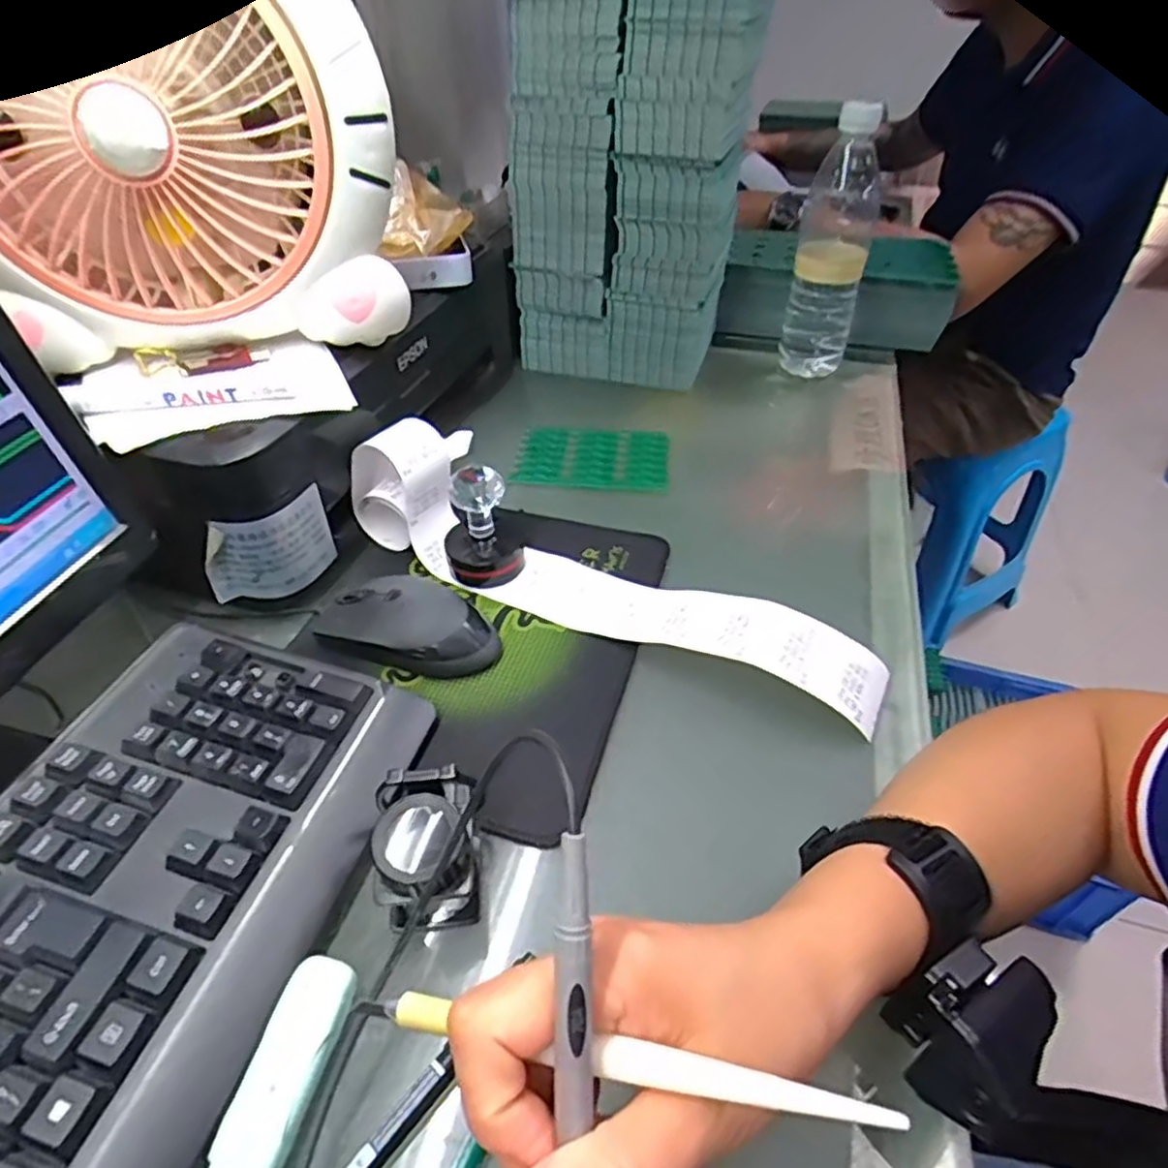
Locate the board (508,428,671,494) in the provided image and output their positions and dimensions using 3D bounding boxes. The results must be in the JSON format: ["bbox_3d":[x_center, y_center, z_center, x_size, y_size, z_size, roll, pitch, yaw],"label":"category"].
[{"bbox_3d":[0.008,-0.106,0.590,0.126,0.007,0.077,5,45,7],"label":"board"}]

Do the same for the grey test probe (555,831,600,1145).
[{"bbox_3d":[-0.002,0.136,0.180,0.012,0.142,0.017,-1,-1,-8],"label":"grey test probe"}]

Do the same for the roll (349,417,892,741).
[{"bbox_3d":[0.005,-0.015,0.450,0.380,0.060,0.070,26,47,17],"label":"roll"}]

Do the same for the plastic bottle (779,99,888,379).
[{"bbox_3d":[0.230,-0.306,0.646,0.069,0.221,0.063,12,43,13],"label":"plastic bottle"}]

